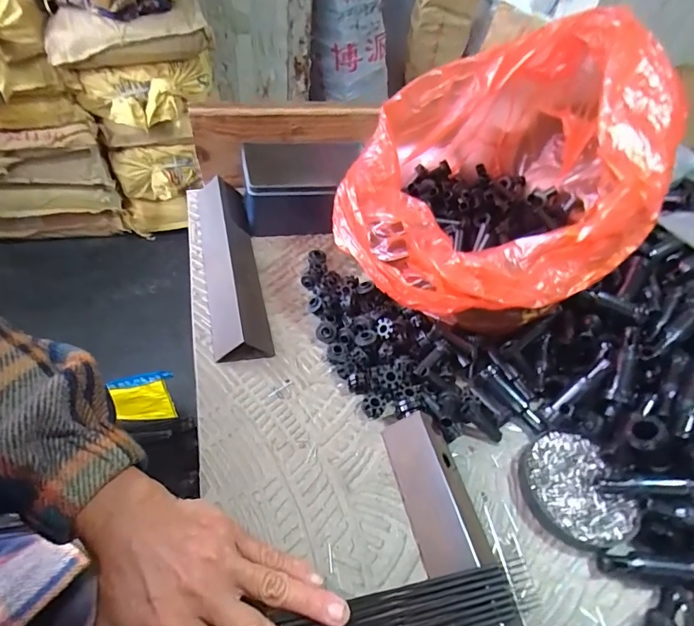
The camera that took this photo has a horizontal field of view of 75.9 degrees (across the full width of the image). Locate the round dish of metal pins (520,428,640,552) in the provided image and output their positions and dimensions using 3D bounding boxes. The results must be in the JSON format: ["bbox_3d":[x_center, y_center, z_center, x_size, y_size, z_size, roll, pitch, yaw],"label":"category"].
[{"bbox_3d":[0.167,0.130,0.331,0.071,0.012,0.081,-5,49,-12],"label":"round dish of metal pins"}]

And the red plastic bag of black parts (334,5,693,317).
[{"bbox_3d":[0.145,-0.139,0.399,0.227,0.185,0.310,24,50,13],"label":"red plastic bag of black parts"}]

